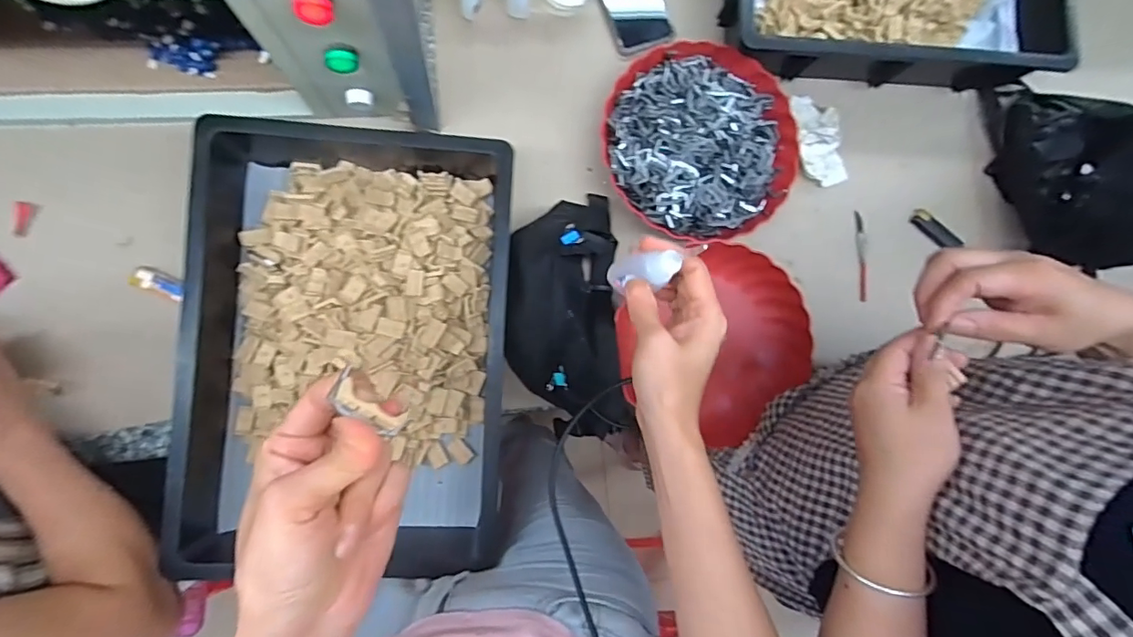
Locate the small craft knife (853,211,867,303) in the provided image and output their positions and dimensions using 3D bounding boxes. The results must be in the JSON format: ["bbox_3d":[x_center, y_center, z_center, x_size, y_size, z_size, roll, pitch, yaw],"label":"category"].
[{"bbox_3d":[0.399,-0.084,0.693,0.015,0.008,0.119,-3,85,-7],"label":"small craft knife"}]

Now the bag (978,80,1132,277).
[{"bbox_3d":[0.683,-0.204,0.646,0.154,0.167,0.266,-3,85,-7],"label":"bag"}]

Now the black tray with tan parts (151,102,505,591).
[{"bbox_3d":[-0.221,0.030,0.551,0.301,0.101,0.461,3,84,-7],"label":"black tray with tan parts"}]

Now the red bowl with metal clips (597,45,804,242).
[{"bbox_3d":[0.166,-0.215,0.632,0.236,0.063,0.235,1,84,-7],"label":"red bowl with metal clips"}]

